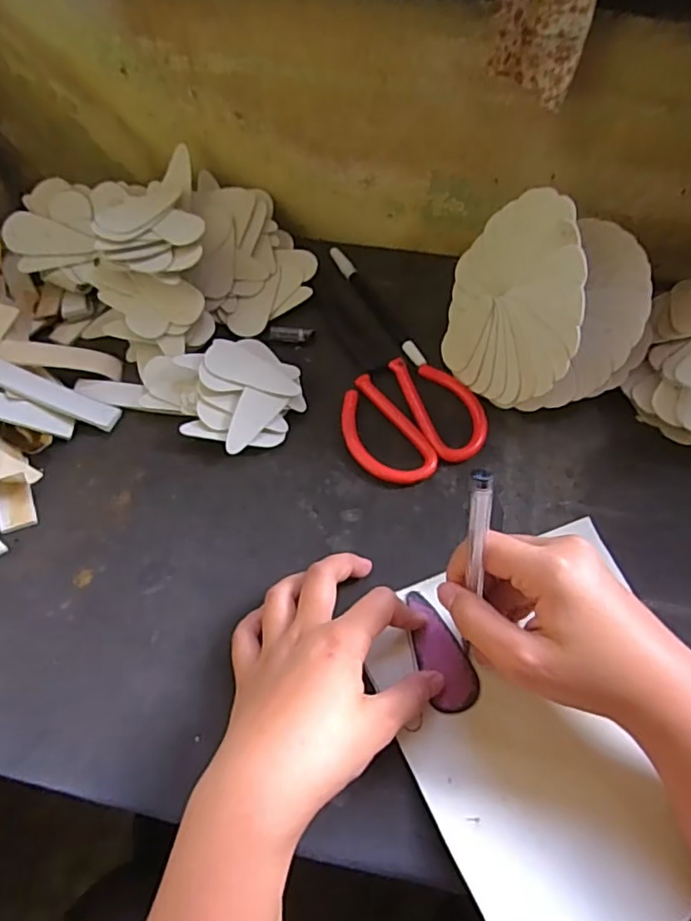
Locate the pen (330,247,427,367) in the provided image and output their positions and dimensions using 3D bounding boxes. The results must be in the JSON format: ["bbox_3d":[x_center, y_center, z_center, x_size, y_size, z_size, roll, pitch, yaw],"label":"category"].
[{"bbox_3d":[0.026,-0.129,0.482,0.014,0.008,0.145,-25,61,-15],"label":"pen"}]

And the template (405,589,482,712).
[{"bbox_3d":[0.053,0.109,0.340,0.026,0.008,0.069,-18,61,-12],"label":"template"}]

